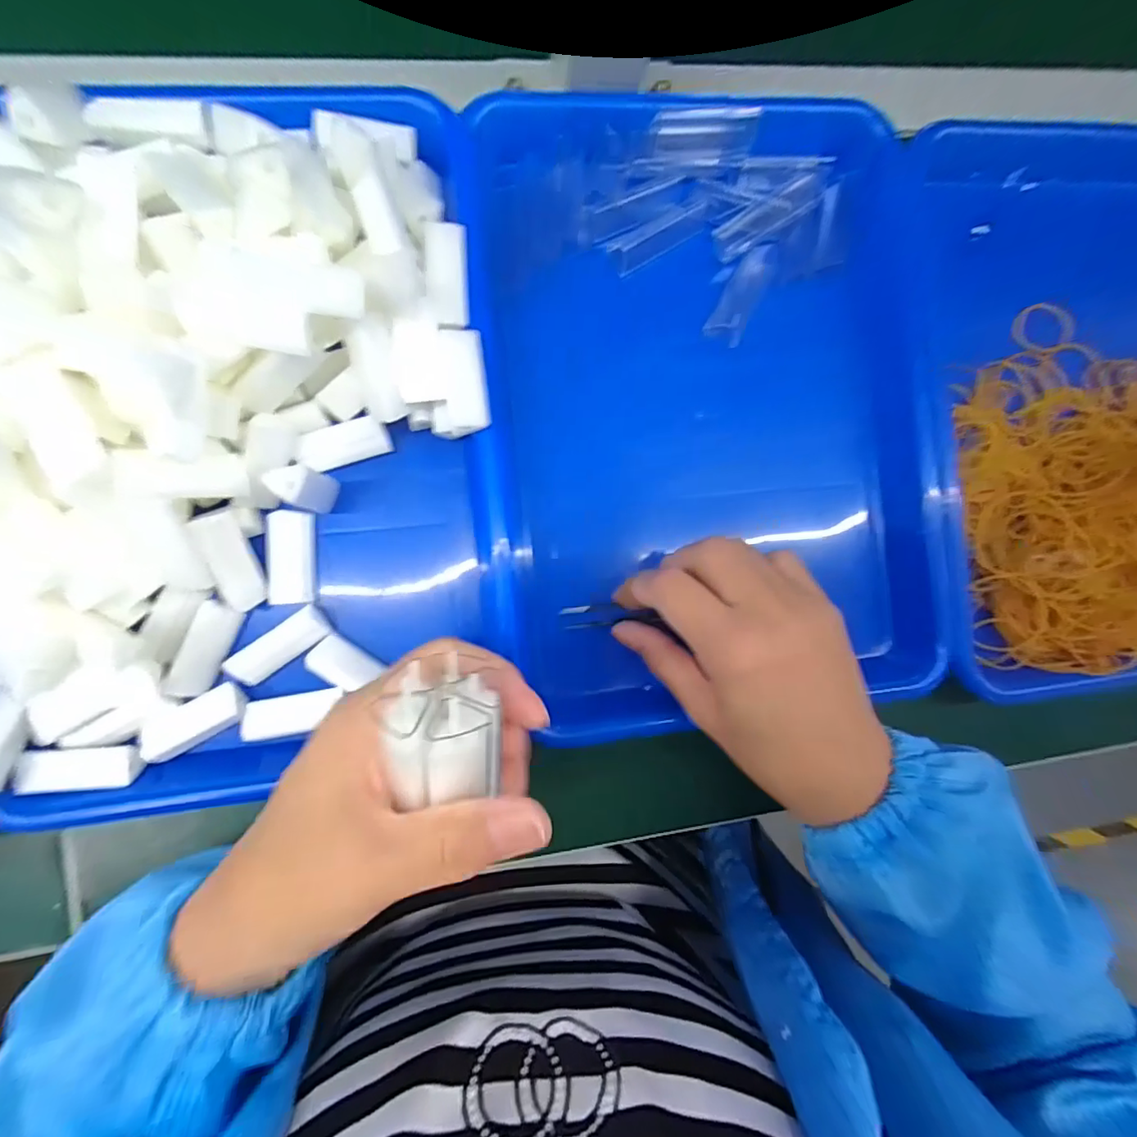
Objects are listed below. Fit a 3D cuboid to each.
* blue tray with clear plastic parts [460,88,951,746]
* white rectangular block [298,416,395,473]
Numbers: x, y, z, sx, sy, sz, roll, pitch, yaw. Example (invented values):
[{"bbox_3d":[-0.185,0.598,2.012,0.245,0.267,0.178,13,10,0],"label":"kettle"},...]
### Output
[{"bbox_3d":[0.076,-0.080,0.306,0.242,0.057,0.343,-4,89,-8],"label":"blue tray with clear plastic parts"},{"bbox_3d":[-0.112,-0.063,0.263,0.043,0.016,0.019,-23,92,-7],"label":"white rectangular block"}]

